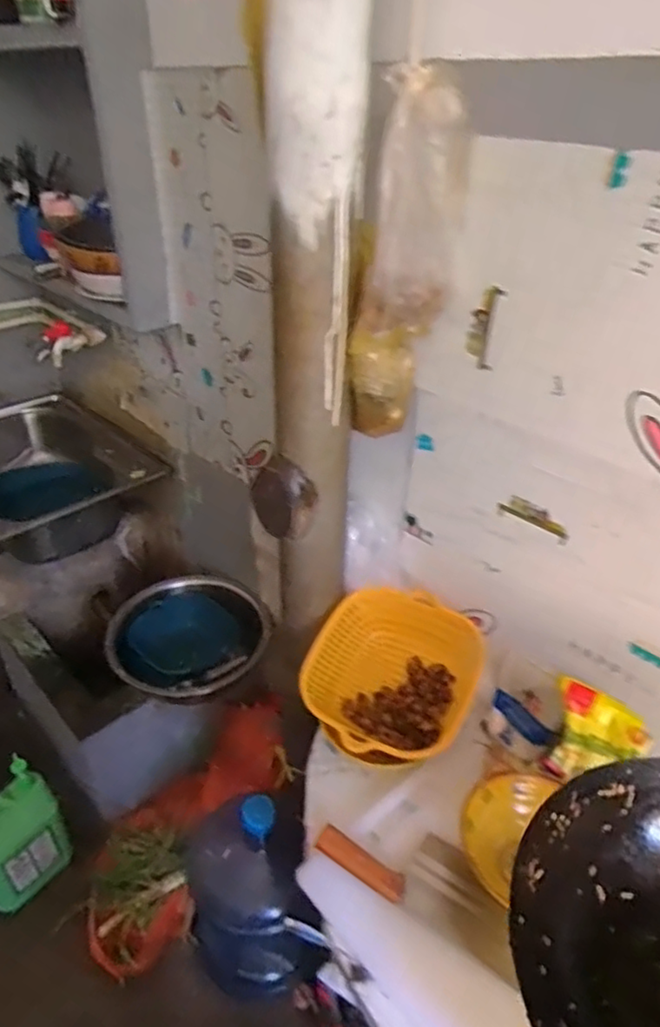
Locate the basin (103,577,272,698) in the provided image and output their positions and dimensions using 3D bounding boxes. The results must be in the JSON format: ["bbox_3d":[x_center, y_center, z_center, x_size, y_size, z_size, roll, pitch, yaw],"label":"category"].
[{"bbox_3d":[-0.337,0.287,1.367,0.339,0.128,0.282,-4,35,-8],"label":"basin"}]

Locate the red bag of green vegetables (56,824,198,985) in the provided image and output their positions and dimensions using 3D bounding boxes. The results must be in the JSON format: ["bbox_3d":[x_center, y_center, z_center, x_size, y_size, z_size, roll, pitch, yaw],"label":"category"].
[{"bbox_3d":[-0.418,0.790,1.276,0.233,0.107,0.247,-15,38,-22],"label":"red bag of green vegetables"}]

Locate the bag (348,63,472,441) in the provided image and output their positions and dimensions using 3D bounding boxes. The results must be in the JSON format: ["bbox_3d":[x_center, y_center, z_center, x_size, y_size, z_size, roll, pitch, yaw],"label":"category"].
[{"bbox_3d":[0.084,-0.264,0.709,0.108,0.371,0.124,12,36,14],"label":"bag"}]

